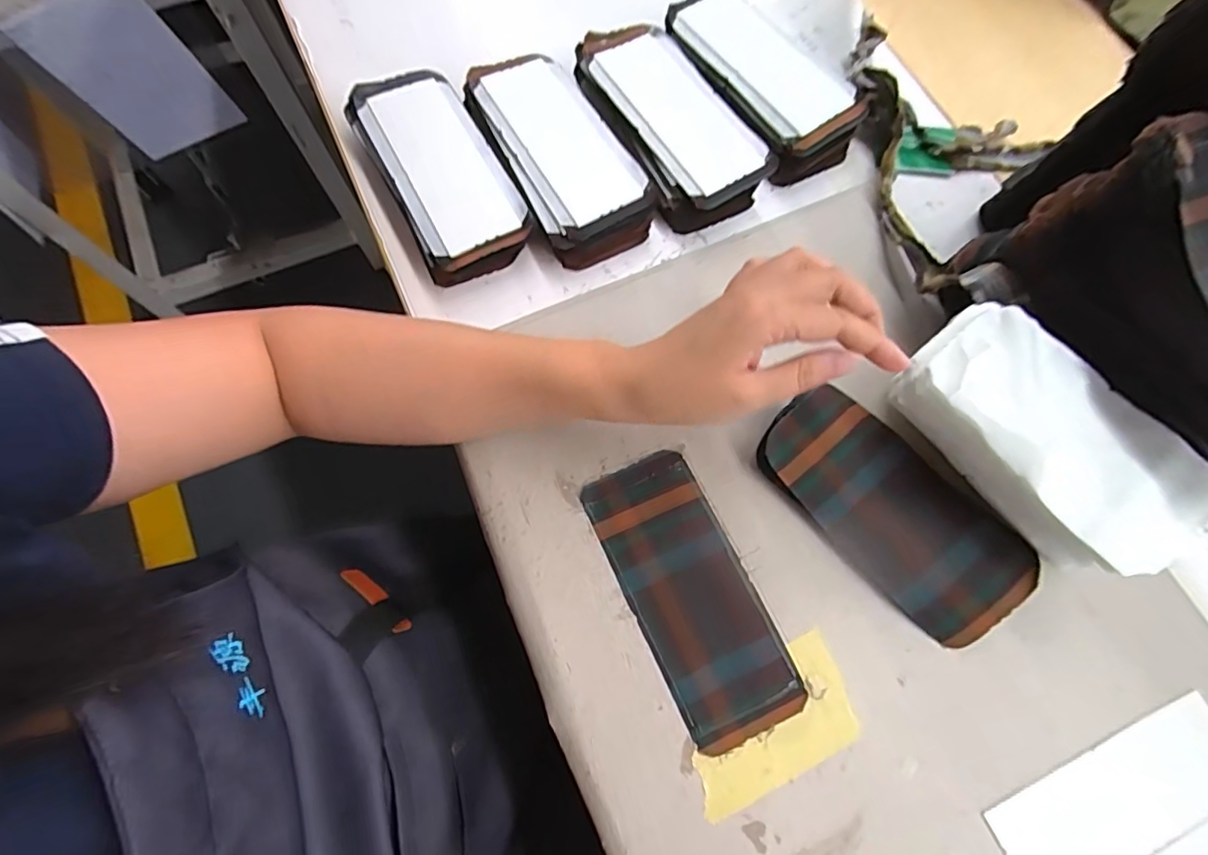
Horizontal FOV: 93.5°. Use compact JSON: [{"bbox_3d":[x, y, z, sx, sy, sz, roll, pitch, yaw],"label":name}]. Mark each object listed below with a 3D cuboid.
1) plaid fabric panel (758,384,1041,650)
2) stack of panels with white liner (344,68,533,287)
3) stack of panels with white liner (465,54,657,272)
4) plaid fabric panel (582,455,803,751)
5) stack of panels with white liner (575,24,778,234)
[{"bbox_3d":[0.177,0.046,0.345,0.081,0.024,0.164,-42,76,-13],"label":"plaid fabric panel"},{"bbox_3d":[-0.116,-0.180,0.410,0.076,0.042,0.162,-28,73,-9],"label":"stack of panels with white liner"},{"bbox_3d":[-0.032,-0.198,0.418,0.081,0.041,0.161,-28,73,-9],"label":"stack of panels with white liner"},{"bbox_3d":[0.051,0.097,0.336,0.070,0.004,0.165,-24,73,-8],"label":"plaid fabric panel"},{"bbox_3d":[0.047,-0.228,0.429,0.082,0.042,0.166,-30,74,-10],"label":"stack of panels with white liner"}]

